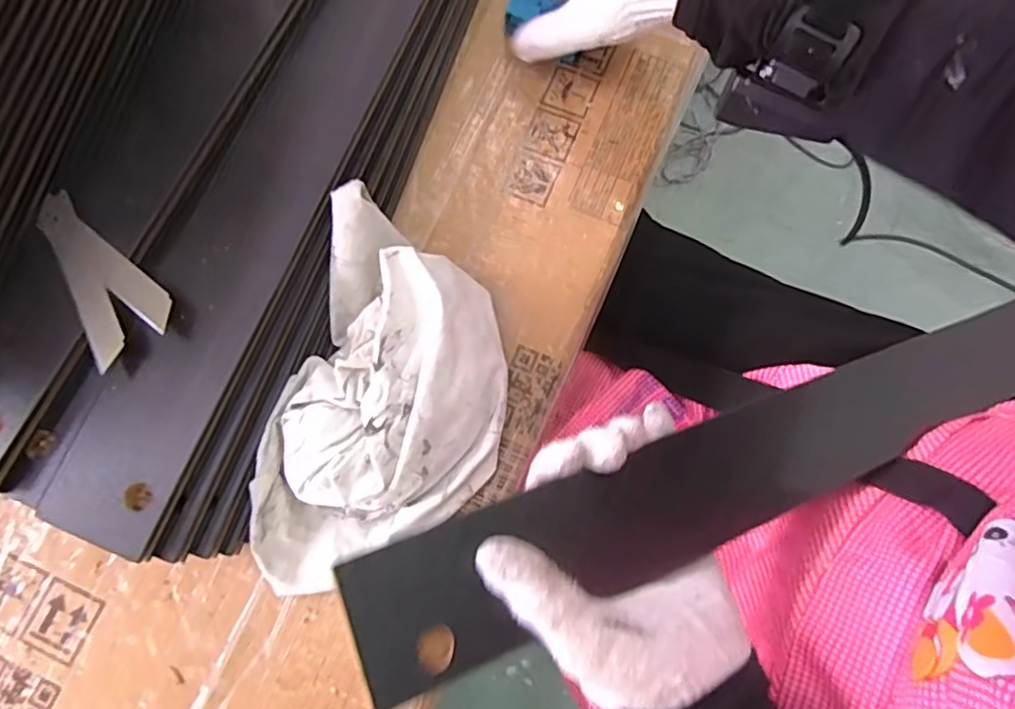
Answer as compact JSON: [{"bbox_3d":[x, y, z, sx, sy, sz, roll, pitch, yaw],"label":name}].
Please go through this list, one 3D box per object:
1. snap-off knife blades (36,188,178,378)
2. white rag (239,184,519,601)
[{"bbox_3d":[-0.211,-0.044,0.326,0.040,0.010,0.097,-29,80,-7],"label":"snap-off knife blades"},{"bbox_3d":[-0.066,0.034,0.350,0.121,0.063,0.208,18,78,2],"label":"white rag"}]

